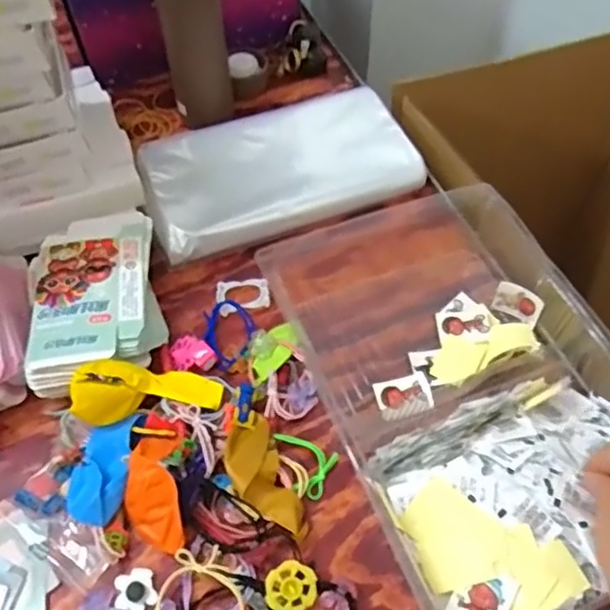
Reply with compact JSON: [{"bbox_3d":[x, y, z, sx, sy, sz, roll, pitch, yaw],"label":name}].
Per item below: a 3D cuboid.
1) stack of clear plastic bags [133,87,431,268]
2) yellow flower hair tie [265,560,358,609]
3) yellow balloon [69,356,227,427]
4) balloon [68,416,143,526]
[{"bbox_3d":[-0.023,-0.129,0.615,0.250,0.036,0.149,-16,56,-10],"label":"stack of clear plastic bags"},{"bbox_3d":[0.005,0.192,0.396,0.056,0.020,0.061,-1,55,0],"label":"yellow flower hair tie"},{"bbox_3d":[-0.114,0.060,0.469,0.104,0.030,0.047,4,51,-27],"label":"yellow balloon"},{"bbox_3d":[-0.136,0.108,0.442,0.039,0.011,0.076,14,56,11],"label":"balloon"}]

